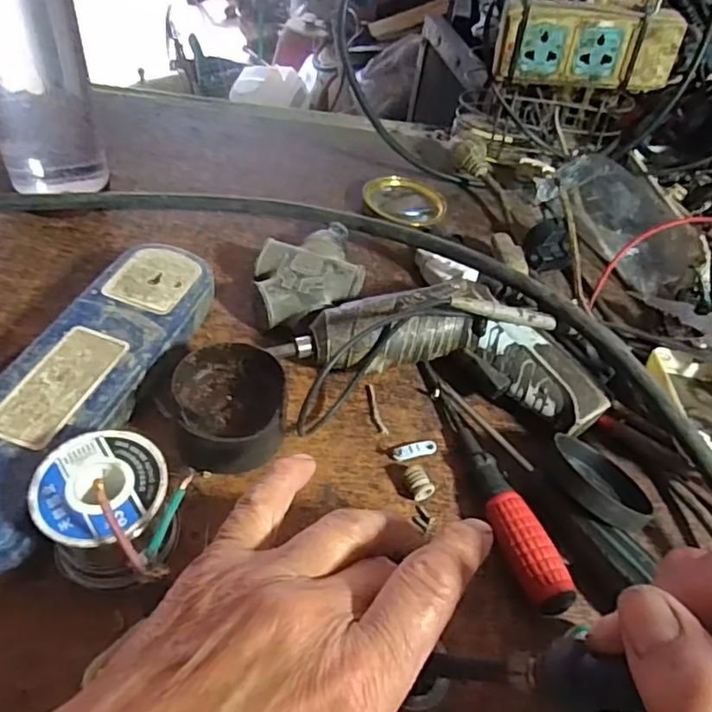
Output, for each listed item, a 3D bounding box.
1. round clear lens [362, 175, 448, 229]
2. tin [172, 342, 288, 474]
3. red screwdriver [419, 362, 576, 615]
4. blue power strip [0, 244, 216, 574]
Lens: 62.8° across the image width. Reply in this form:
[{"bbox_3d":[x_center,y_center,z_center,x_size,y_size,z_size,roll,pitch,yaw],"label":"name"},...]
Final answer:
[{"bbox_3d":[0.039,-0.123,0.465,0.066,0.016,0.051,10,48,2],"label":"round clear lens"},{"bbox_3d":[-0.066,0.030,0.305,0.055,0.041,0.064,-4,49,-11],"label":"tin"},{"bbox_3d":[0.065,0.060,0.310,0.021,0.018,0.155,-12,51,-17],"label":"red screwdriver"},{"bbox_3d":[-0.141,0.014,0.304,0.060,0.030,0.199,17,49,8],"label":"blue power strip"}]

